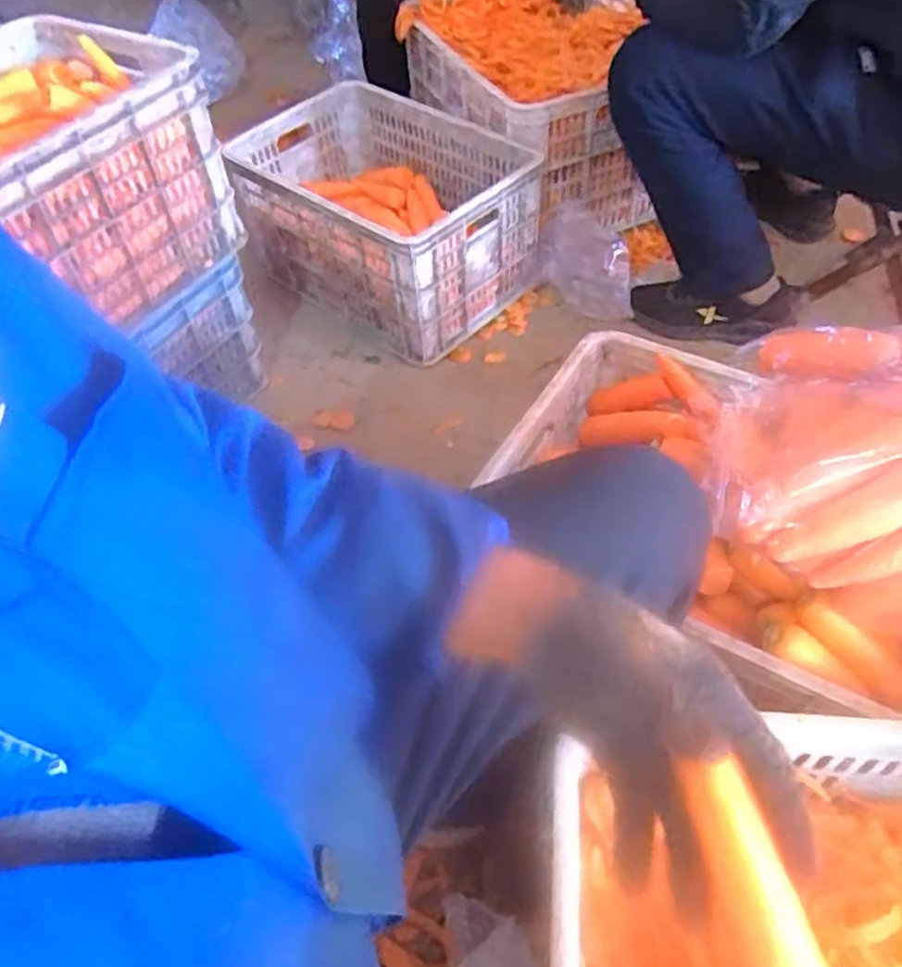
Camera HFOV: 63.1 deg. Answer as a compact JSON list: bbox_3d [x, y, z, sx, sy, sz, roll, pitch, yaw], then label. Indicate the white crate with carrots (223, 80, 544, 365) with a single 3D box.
[{"bbox_3d":[-0.137,-0.524,1.424,0.568,0.256,0.359,33,61,27],"label":"white crate with carrots"}]

